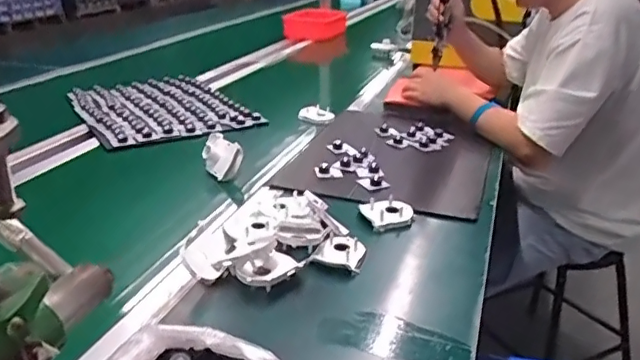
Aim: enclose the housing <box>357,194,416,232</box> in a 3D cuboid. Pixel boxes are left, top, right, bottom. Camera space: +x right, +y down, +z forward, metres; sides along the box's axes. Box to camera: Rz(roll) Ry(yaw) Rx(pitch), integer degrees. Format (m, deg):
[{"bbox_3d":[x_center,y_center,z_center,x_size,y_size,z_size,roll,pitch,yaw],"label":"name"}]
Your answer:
[{"bbox_3d":[0.107,0.048,0.892,0.066,0.024,0.065,-10,27,-23],"label":"housing"}]

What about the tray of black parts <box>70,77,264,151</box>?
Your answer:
[{"bbox_3d":[-0.389,-0.176,1.363,0.347,0.031,0.423,-15,29,-32],"label":"tray of black parts"}]

